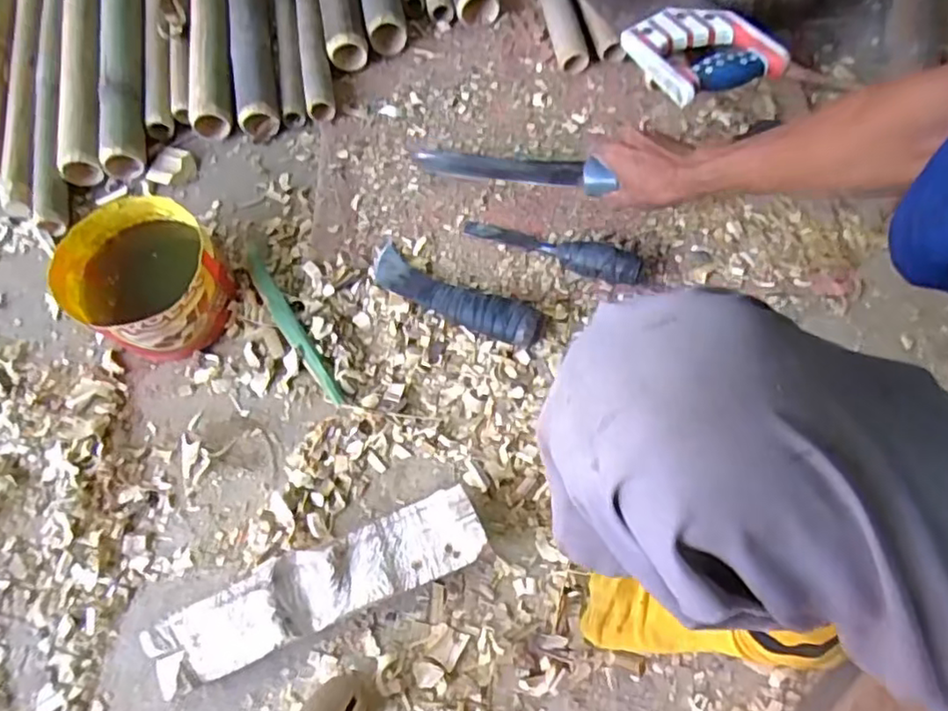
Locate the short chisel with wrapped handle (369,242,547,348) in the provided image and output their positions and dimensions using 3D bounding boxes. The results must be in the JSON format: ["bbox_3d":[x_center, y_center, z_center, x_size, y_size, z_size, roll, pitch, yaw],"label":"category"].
[{"bbox_3d":[-0.023,-0.067,0.675,0.204,0.046,0.052,29,73,13],"label":"short chisel with wrapped handle"}]

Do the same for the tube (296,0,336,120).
[{"bbox_3d":[-0.260,-0.631,0.942,0.036,0.034,0.736,-11,68,-2],"label":"tube"}]

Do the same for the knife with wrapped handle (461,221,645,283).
[{"bbox_3d":[0.082,-0.120,0.703,0.198,0.043,0.047,15,70,8],"label":"knife with wrapped handle"}]

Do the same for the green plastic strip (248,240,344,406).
[{"bbox_3d":[-0.201,-0.039,0.693,0.022,0.019,0.216,-31,70,-9],"label":"green plastic strip"}]

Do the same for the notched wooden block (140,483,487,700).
[{"bbox_3d":[-0.135,0.206,0.575,0.296,0.051,0.067,-23,69,-6],"label":"notched wooden block"}]

